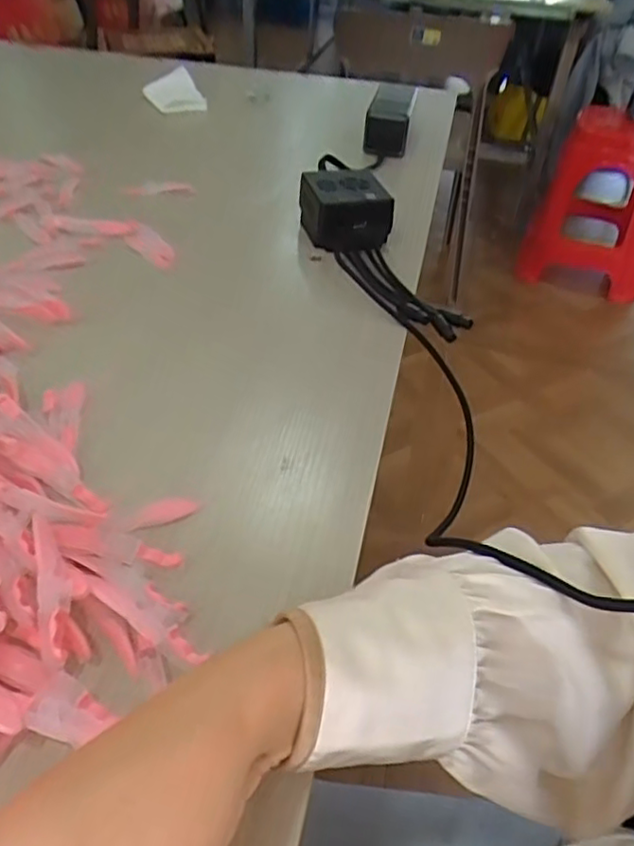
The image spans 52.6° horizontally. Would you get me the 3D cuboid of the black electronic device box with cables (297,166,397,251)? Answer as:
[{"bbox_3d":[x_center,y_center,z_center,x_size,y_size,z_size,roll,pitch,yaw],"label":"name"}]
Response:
[{"bbox_3d":[0.030,-0.214,0.637,0.077,0.046,0.084,-9,44,-16],"label":"black electronic device box with cables"}]

